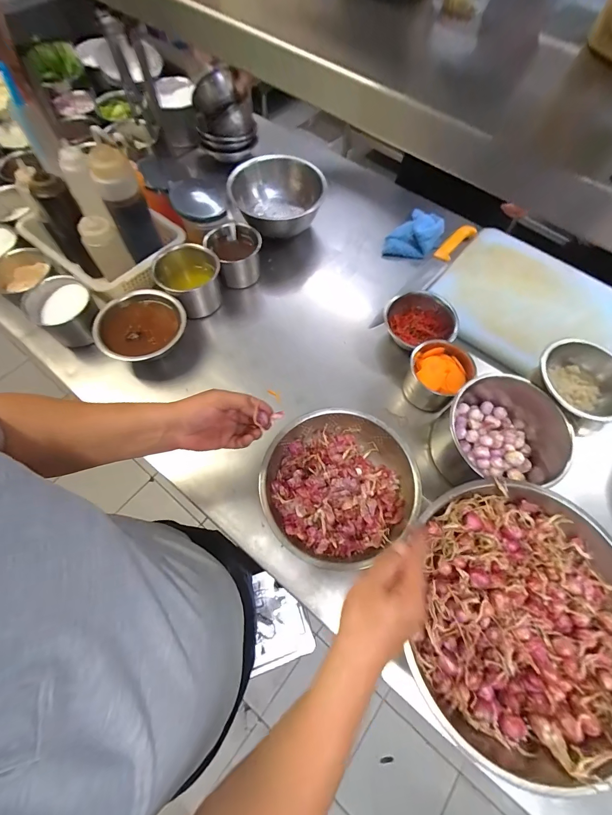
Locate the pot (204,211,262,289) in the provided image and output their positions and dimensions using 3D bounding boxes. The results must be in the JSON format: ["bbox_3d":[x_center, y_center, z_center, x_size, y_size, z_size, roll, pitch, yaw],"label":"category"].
[{"bbox_3d":[-0.168,-0.363,0.795,0.118,0.094,0.133,-22,69,-11],"label":"pot"}]

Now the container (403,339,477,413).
[{"bbox_3d":[0.259,-0.063,0.672,0.109,0.105,0.105,1,67,-2],"label":"container"}]

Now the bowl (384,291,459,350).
[{"bbox_3d":[0.248,-0.185,0.735,0.145,0.090,0.133,2,67,-1],"label":"bowl"}]

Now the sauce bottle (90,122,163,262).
[{"bbox_3d":[-0.360,-0.404,0.670,0.076,0.202,0.076,-27,70,-12],"label":"sauce bottle"}]

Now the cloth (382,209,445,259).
[{"bbox_3d":[0.283,-0.444,0.857,0.114,0.069,0.156,34,70,12],"label":"cloth"}]

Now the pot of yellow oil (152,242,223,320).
[{"bbox_3d":[-0.255,-0.277,0.746,0.131,0.107,0.126,1,67,-2],"label":"pot of yellow oil"}]

